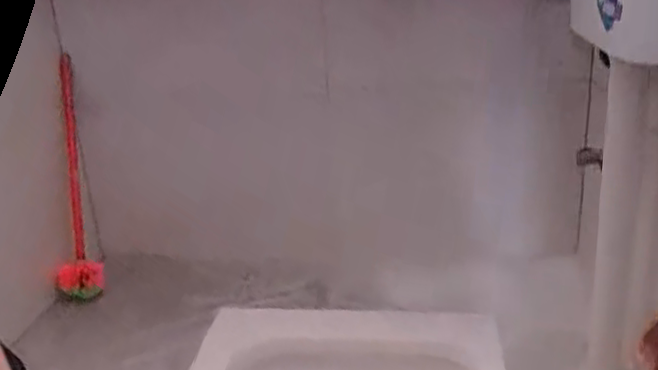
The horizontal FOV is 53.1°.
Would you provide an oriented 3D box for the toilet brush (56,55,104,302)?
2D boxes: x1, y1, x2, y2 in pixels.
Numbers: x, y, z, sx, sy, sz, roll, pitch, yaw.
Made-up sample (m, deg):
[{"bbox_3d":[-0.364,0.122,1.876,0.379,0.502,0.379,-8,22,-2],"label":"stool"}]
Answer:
[{"bbox_3d":[-0.521,-0.019,1.345,0.093,0.509,0.110,-5,-2,-2],"label":"toilet brush"}]

